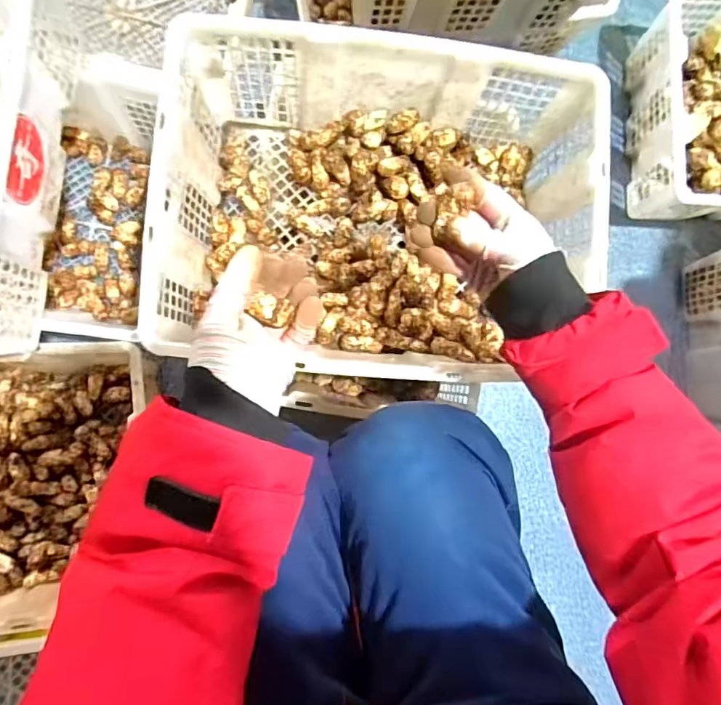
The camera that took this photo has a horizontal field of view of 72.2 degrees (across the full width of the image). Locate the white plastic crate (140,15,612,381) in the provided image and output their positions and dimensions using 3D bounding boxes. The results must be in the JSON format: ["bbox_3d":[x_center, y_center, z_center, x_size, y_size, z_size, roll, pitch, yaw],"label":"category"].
[{"bbox_3d":[0.019,-0.165,0.587,0.470,0.161,0.344,11,86,-5],"label":"white plastic crate"}]

